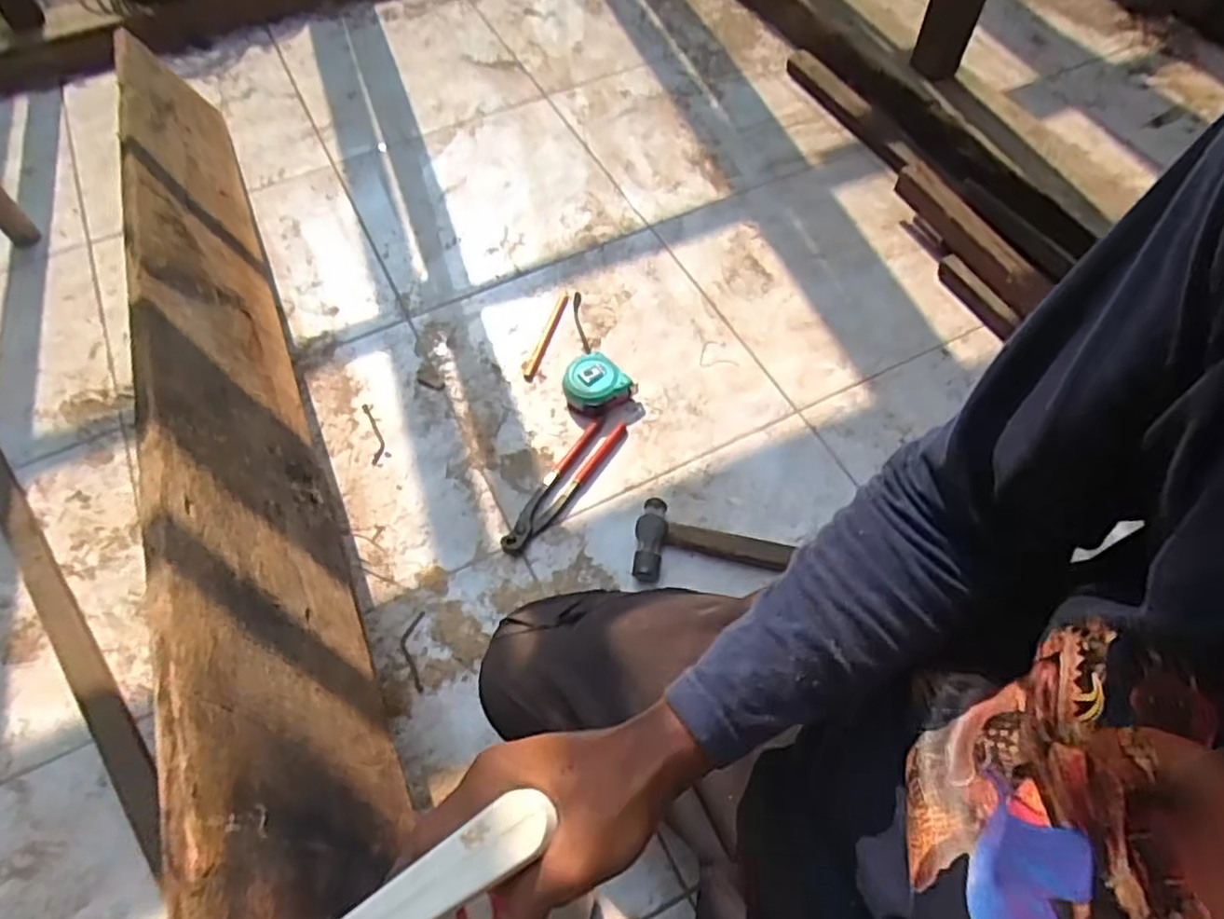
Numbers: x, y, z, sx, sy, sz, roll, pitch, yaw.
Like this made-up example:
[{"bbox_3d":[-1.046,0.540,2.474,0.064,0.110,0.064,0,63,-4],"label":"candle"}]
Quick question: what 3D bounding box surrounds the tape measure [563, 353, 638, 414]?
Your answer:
[{"bbox_3d":[-0.023,-0.097,0.931,0.074,0.042,0.079,-39,65,-20],"label":"tape measure"}]

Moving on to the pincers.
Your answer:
[{"bbox_3d":[-0.058,0.029,0.869,0.045,0.016,0.215,28,64,18],"label":"pincers"}]

